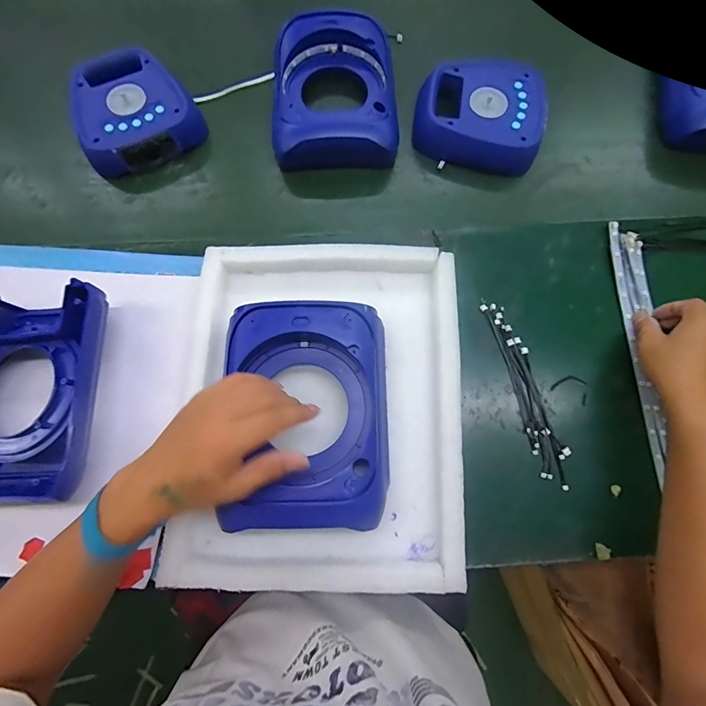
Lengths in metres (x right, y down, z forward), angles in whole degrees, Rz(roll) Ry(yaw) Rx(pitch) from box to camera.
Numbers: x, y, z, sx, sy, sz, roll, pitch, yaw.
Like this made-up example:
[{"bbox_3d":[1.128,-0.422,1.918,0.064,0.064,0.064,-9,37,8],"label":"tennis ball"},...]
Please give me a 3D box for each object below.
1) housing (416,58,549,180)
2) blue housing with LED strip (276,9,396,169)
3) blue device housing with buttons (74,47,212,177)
[{"bbox_3d":[0.183,-0.355,0.529,0.178,0.045,0.177,10,74,4],"label":"housing"},{"bbox_3d":[-0.026,-0.371,0.522,0.170,0.063,0.224,-4,74,0],"label":"blue housing with LED strip"},{"bbox_3d":[-0.310,-0.339,0.517,0.159,0.053,0.164,-30,78,-8],"label":"blue device housing with buttons"}]

